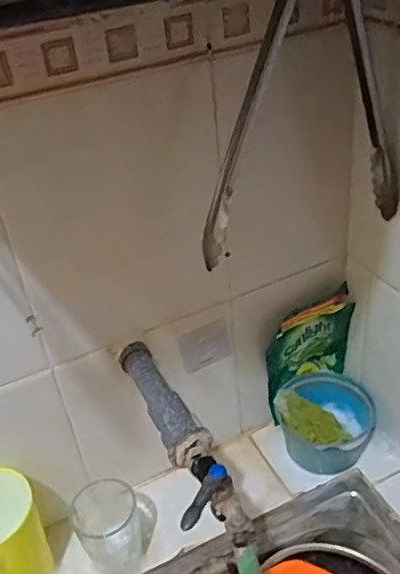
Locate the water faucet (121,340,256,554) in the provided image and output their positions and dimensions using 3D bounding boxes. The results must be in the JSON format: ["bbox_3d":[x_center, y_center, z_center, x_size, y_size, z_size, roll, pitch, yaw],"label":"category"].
[{"bbox_3d":[-0.020,0.121,0.502,0.048,0.040,0.219,-16,36,-13],"label":"water faucet"}]

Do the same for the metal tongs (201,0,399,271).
[{"bbox_3d":[0.083,-0.152,0.455,0.194,0.257,0.027,-22,38,-20],"label":"metal tongs"}]

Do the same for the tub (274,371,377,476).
[{"bbox_3d":[0.152,0.166,0.710,0.105,0.069,0.103,-5,35,3],"label":"tub"}]

